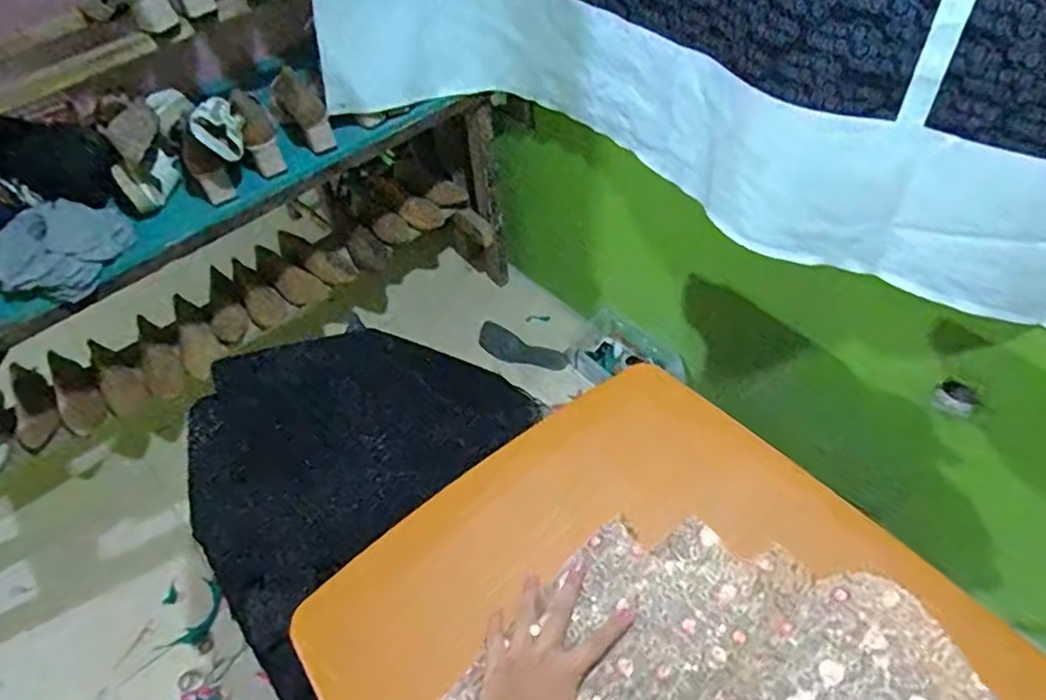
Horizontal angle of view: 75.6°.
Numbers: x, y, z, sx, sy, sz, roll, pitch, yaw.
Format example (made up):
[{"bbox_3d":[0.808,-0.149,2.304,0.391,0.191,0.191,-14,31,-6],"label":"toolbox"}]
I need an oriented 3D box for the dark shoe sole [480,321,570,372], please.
[{"bbox_3d":[-0.005,0.005,1.746,0.236,0.015,0.081,25,84,7],"label":"dark shoe sole"}]

